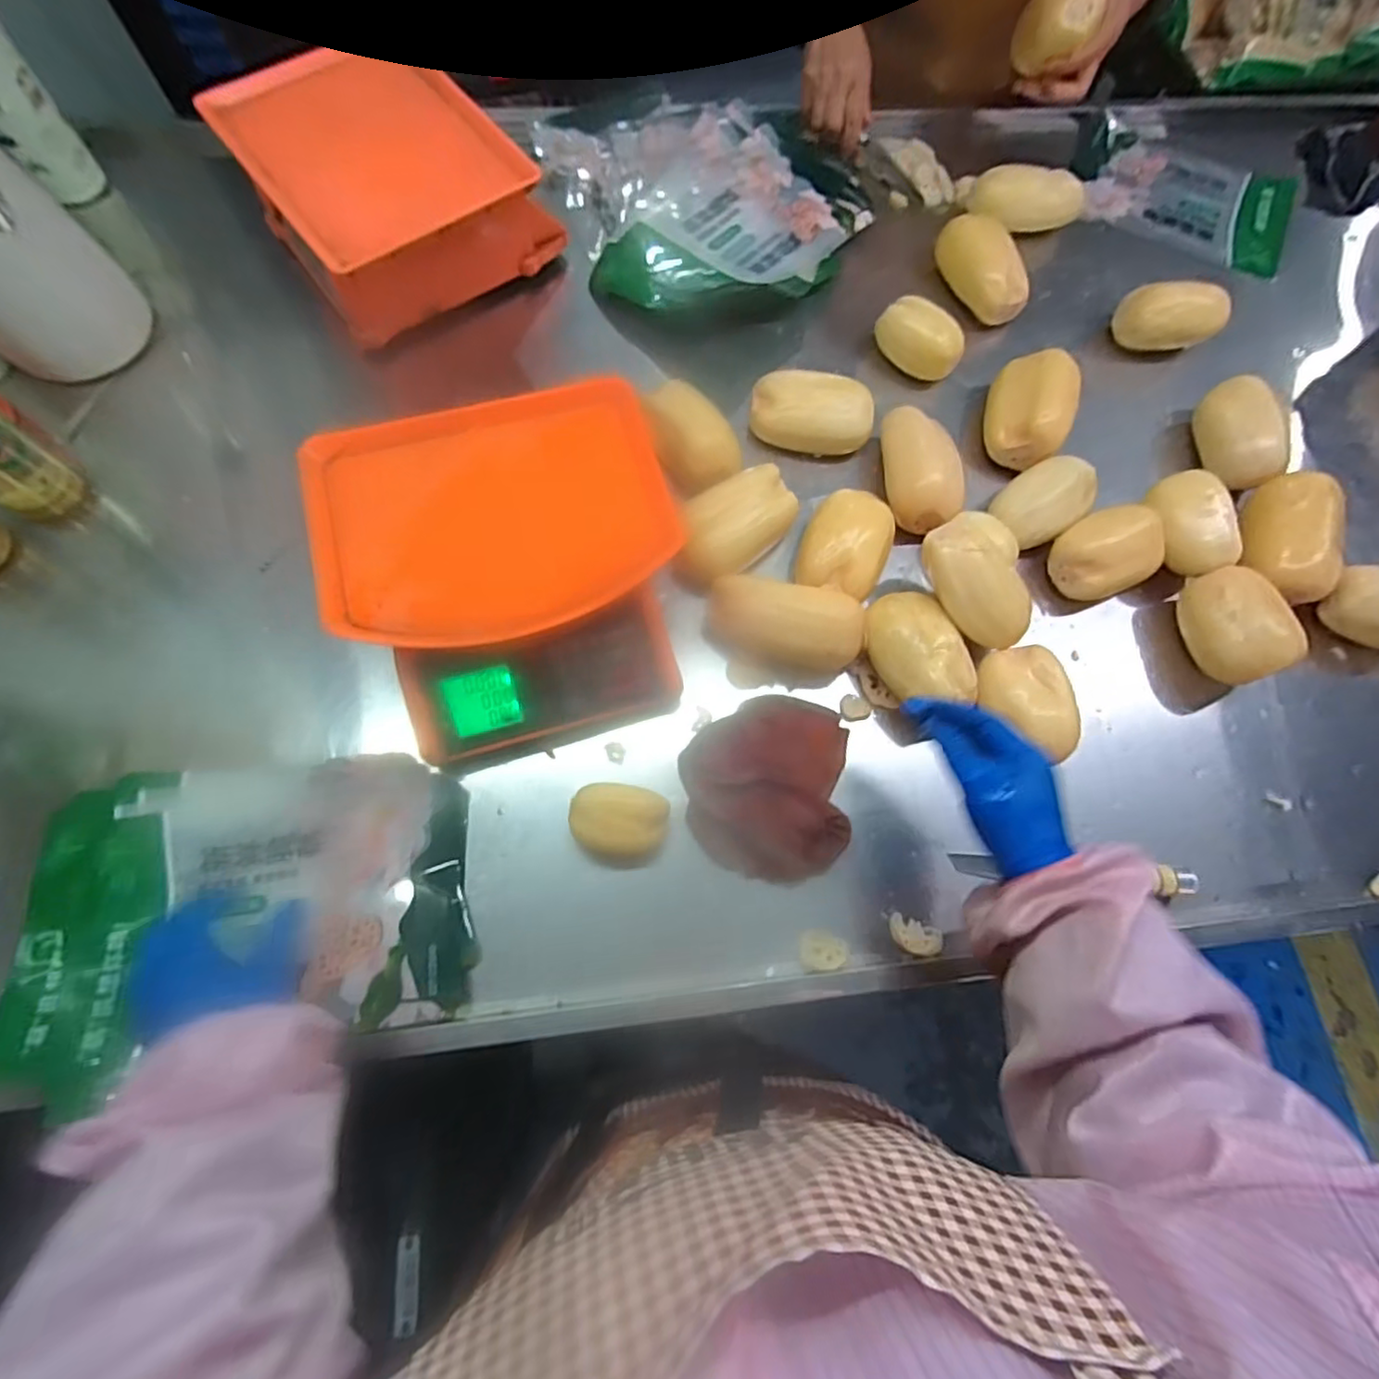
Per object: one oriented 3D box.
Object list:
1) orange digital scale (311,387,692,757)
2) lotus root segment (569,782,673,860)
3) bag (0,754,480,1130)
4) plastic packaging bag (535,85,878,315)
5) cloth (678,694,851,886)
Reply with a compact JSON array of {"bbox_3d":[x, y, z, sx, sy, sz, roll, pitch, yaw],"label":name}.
[{"bbox_3d":[-0.153,-0.100,0.571,0.286,0.135,0.274,-15,73,-7],"label":"orange digital scale"},{"bbox_3d":[-0.060,0.115,0.548,0.081,0.054,0.056,7,71,0],"label":"lotus root segment"},{"bbox_3d":[-0.354,0.170,0.516,0.335,0.032,0.227,-8,72,-5],"label":"bag"},{"bbox_3d":[0.023,-0.609,0.788,0.368,0.047,0.360,-14,73,-7],"label":"plastic packaging bag"},{"bbox_3d":[0.070,0.085,0.573,0.148,0.044,0.160,4,71,-1],"label":"cloth"}]

